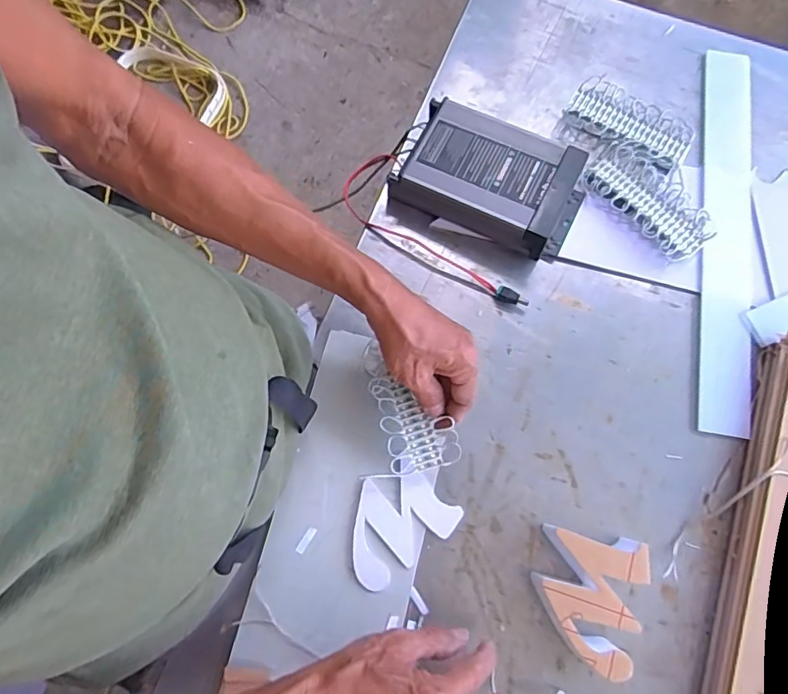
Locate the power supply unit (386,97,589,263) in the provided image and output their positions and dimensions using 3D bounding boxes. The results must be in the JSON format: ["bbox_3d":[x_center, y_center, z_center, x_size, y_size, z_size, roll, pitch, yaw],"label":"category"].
[{"bbox_3d":[0.105,-0.176,0.561,0.187,0.052,0.109,26,76,7],"label":"power supply unit"}]

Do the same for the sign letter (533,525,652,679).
[{"bbox_3d":[0.165,0.216,0.457,0.080,0.047,0.107,13,75,3],"label":"sign letter"}]

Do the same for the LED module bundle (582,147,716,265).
[{"bbox_3d":[0.276,-0.158,0.572,0.071,0.012,0.143,-43,79,-11],"label":"LED module bundle"}]

